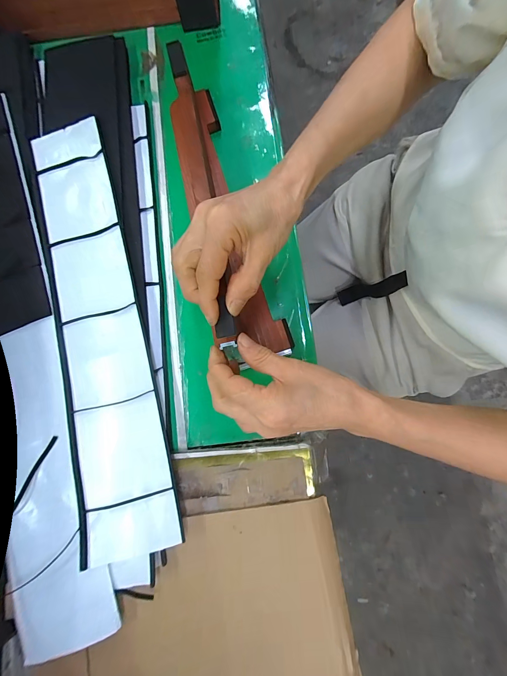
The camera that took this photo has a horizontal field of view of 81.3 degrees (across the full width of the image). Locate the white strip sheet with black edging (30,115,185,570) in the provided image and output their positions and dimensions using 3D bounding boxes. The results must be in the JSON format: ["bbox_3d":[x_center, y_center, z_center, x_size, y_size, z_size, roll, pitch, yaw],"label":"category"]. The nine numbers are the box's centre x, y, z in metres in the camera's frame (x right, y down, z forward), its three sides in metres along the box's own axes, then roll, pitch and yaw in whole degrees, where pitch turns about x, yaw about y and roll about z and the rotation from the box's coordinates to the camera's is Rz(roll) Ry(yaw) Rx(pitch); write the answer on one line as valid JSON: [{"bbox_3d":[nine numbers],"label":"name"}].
[{"bbox_3d":[-0.172,-0.025,0.327,0.090,0.010,0.479,-15,80,1],"label":"white strip sheet with black edging"}]

